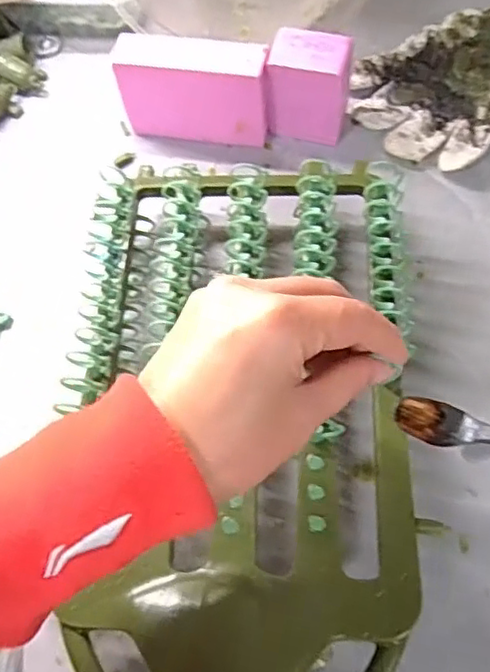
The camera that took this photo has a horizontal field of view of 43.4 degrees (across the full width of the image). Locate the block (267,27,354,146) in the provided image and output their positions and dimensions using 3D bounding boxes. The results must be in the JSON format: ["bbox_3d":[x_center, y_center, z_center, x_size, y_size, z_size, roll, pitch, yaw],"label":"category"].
[{"bbox_3d":[0.046,-0.179,0.444,0.055,0.064,0.044,12,67,9],"label":"block"}]

